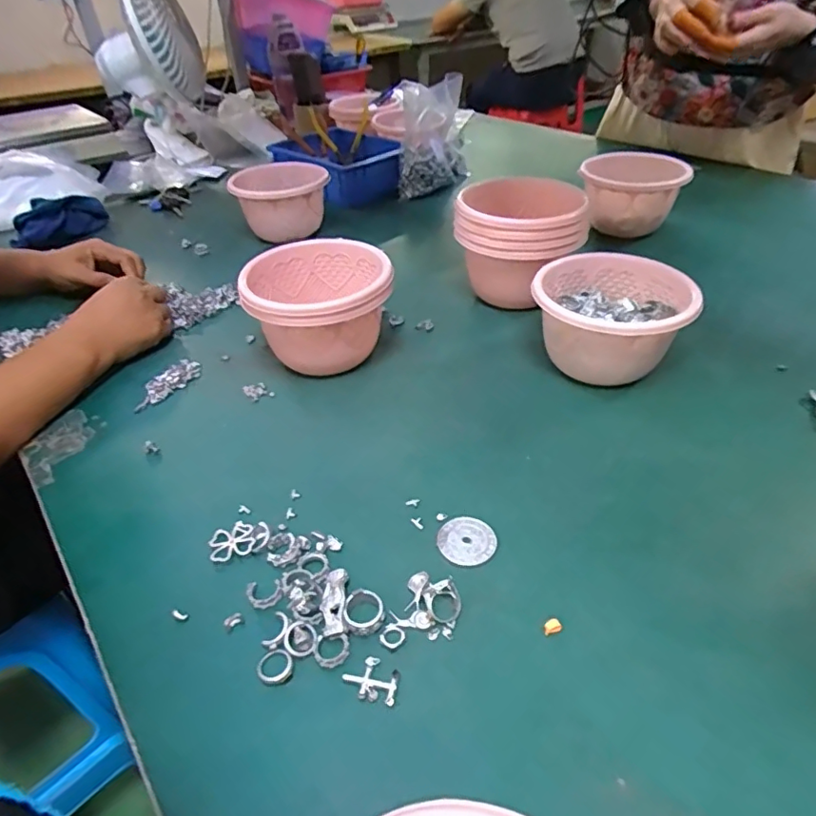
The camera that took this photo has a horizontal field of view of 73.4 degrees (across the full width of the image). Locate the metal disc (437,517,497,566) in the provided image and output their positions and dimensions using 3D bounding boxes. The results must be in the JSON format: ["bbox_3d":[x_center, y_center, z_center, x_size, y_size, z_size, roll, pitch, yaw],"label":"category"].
[{"bbox_3d":[0.044,0.098,0.408,0.043,0.004,0.039,-14,42,-13],"label":"metal disc"}]

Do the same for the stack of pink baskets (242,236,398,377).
[{"bbox_3d":[-0.090,-0.101,0.577,0.141,0.097,0.136,-6,41,-3],"label":"stack of pink baskets"}]

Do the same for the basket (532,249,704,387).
[{"bbox_3d":[0.200,-0.090,0.559,0.145,0.085,0.142,-4,40,-1],"label":"basket"}]

